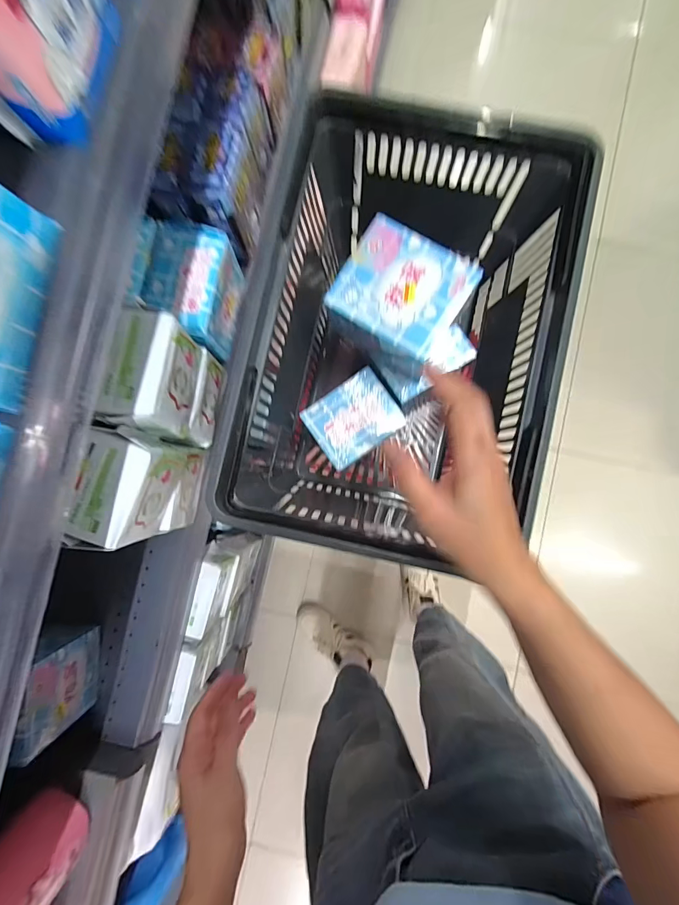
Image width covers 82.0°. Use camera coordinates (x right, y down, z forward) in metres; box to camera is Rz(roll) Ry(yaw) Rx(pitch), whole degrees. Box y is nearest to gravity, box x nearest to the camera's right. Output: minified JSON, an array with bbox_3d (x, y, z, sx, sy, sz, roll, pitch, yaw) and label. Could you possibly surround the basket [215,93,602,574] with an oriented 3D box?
[{"bbox_3d":[0.078,-0.132,0.513,0.313,0.248,0.448,12,87,4],"label":"basket"}]

